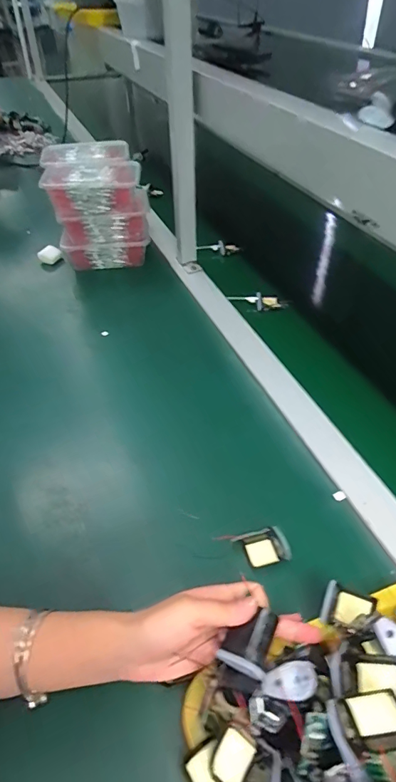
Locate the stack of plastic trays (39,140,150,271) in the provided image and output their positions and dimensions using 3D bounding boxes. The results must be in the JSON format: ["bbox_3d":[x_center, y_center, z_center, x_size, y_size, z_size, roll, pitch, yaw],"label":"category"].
[{"bbox_3d":[-0.194,-0.358,0.839,0.168,0.173,0.201,-13,47,-9],"label":"stack of plastic trays"}]

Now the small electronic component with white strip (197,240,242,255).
[{"bbox_3d":[0.047,-0.303,0.896,0.097,0.023,0.031,-4,46,-17],"label":"small electronic component with white strip"}]

